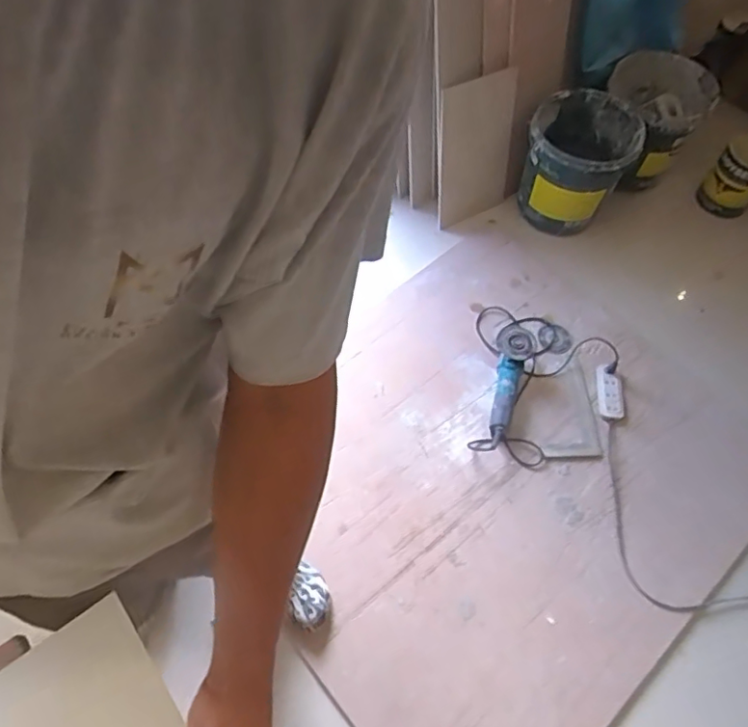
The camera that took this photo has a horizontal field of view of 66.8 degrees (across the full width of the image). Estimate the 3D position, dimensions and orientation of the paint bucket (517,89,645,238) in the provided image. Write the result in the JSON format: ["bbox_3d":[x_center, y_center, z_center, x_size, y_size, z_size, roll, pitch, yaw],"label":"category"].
[{"bbox_3d":[0.597,-0.596,1.717,0.295,0.313,0.327,35,66,15],"label":"paint bucket"}]

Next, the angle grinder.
[{"bbox_3d":[0.345,0.039,1.479,0.097,0.086,0.358,19,63,8],"label":"angle grinder"}]

